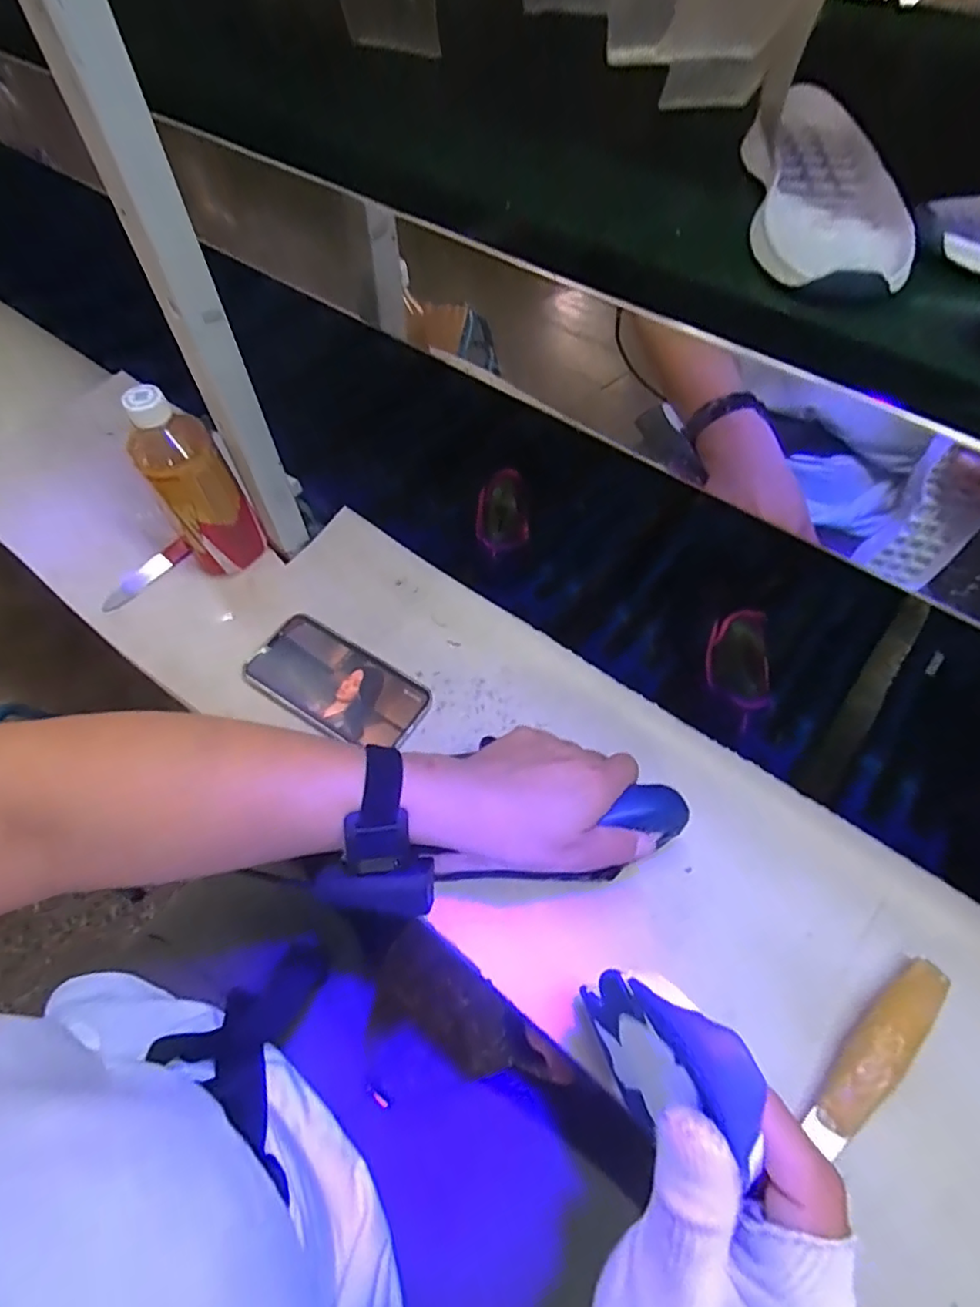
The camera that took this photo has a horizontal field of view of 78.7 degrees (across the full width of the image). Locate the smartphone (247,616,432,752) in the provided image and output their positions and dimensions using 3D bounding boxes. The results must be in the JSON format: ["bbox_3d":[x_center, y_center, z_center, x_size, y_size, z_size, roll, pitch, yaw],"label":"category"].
[{"bbox_3d":[-0.137,0.028,0.533,0.164,0.014,0.081,29,63,16],"label":"smartphone"}]

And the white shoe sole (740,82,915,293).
[{"bbox_3d":[0.208,-0.290,0.366,0.094,0.026,0.218,13,59,7],"label":"white shoe sole"}]

